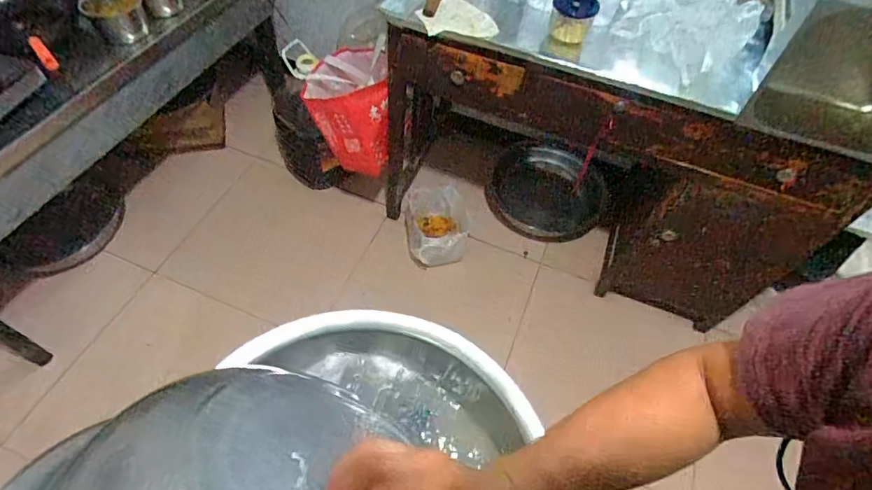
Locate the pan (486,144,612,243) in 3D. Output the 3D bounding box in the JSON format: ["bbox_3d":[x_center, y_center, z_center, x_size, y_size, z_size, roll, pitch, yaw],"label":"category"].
[{"bbox_3d":[0.366,-0.171,1.594,0.384,0.367,0.095,18,57,8],"label":"pan"}]

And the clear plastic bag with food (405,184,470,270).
[{"bbox_3d":[0.007,-0.067,1.614,0.221,0.115,0.266,-5,56,-7],"label":"clear plastic bag with food"}]

